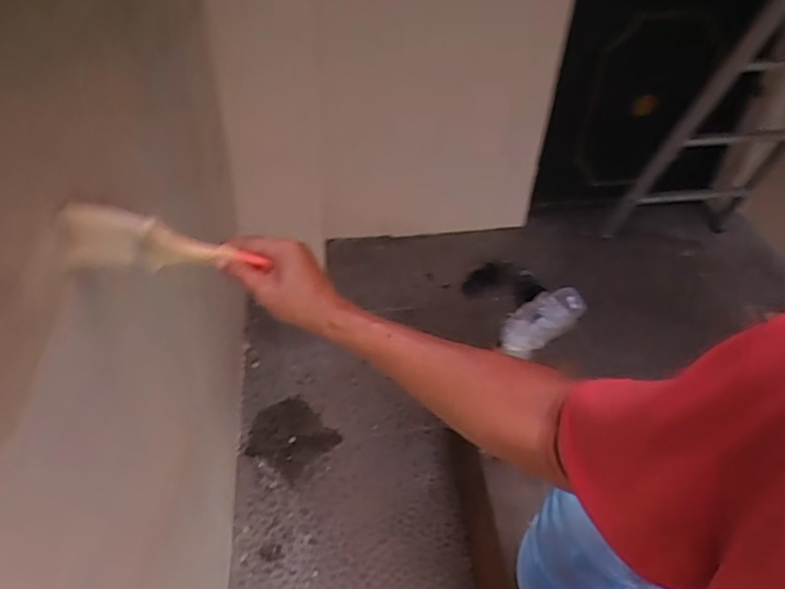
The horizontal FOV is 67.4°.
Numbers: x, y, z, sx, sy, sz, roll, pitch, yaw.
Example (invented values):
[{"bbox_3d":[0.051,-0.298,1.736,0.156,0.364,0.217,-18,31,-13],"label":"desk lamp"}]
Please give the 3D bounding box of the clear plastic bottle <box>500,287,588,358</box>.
[{"bbox_3d":[0.314,0.057,1.243,0.191,0.072,0.076,-36,45,10],"label":"clear plastic bottle"}]

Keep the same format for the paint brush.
[{"bbox_3d":[-0.225,-0.046,0.570,0.177,0.068,0.021,7,42,-8],"label":"paint brush"}]

